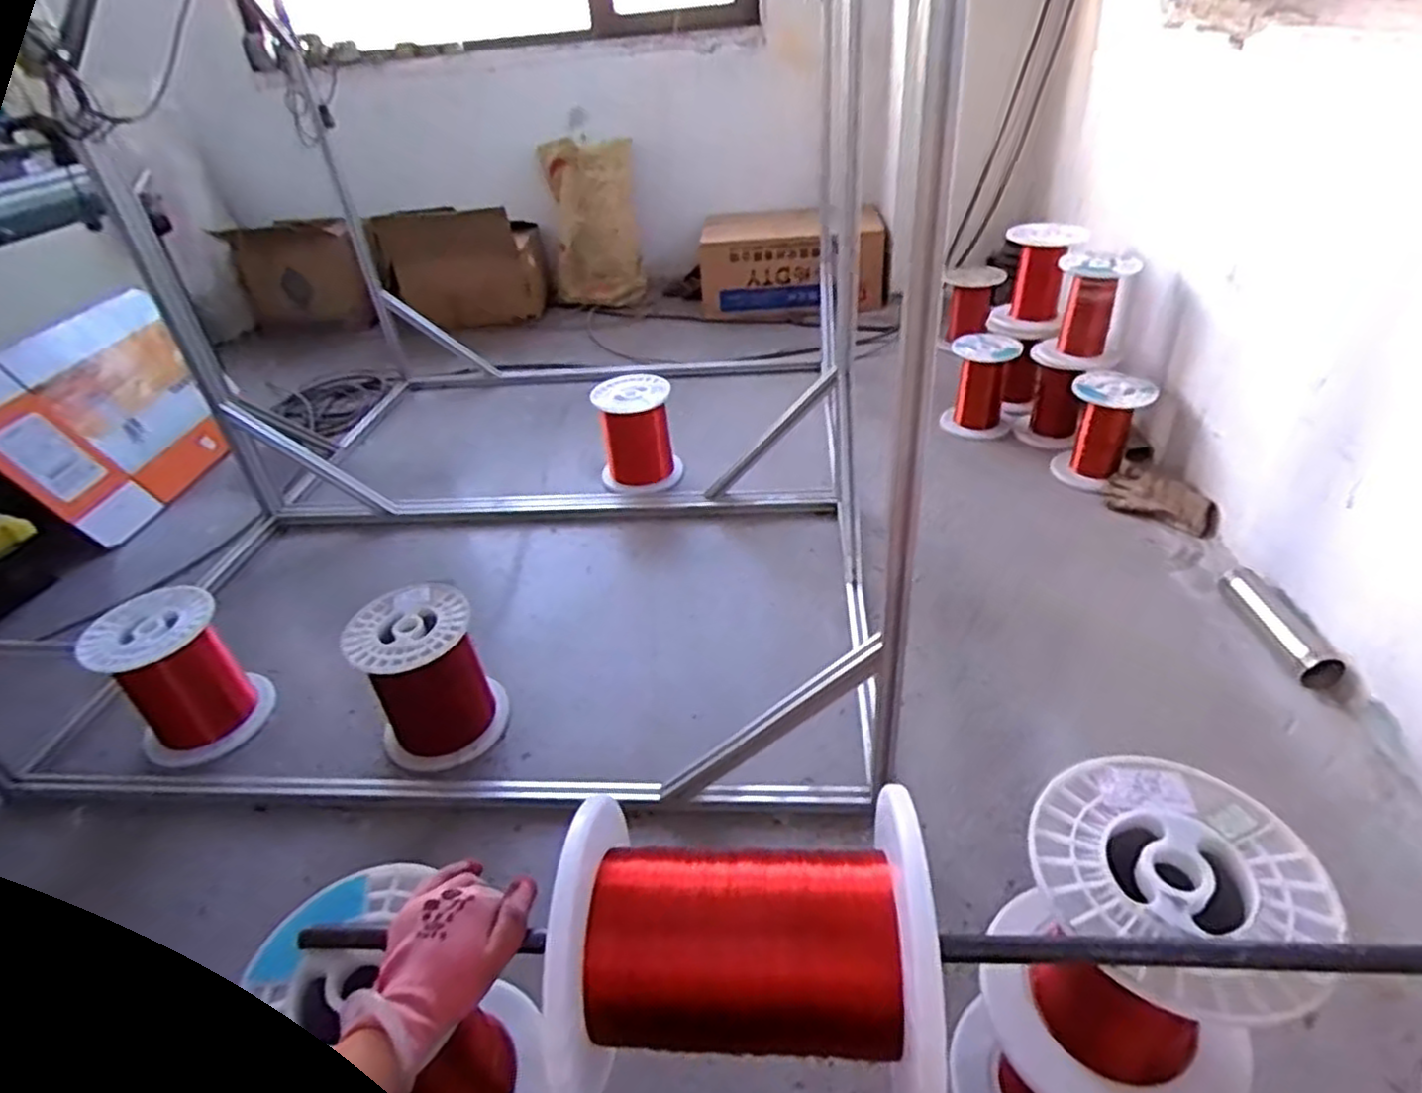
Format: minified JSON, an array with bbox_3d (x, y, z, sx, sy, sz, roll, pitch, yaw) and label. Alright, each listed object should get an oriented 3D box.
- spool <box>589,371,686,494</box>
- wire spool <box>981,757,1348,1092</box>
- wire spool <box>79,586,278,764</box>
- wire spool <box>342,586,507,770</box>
[{"bbox_3d":[-0.194,-0.318,1.960,0.208,0.252,0.236,-5,36,0],"label":"spool"},{"bbox_3d":[0.353,0.339,0.616,0.193,0.244,0.190,-3,36,3],"label":"wire spool"},{"bbox_3d":[-0.955,0.241,1.350,0.204,0.266,0.211,26,46,36],"label":"wire spool"},{"bbox_3d":[-0.473,0.219,1.250,0.202,0.248,0.205,-3,36,3],"label":"wire spool"}]

